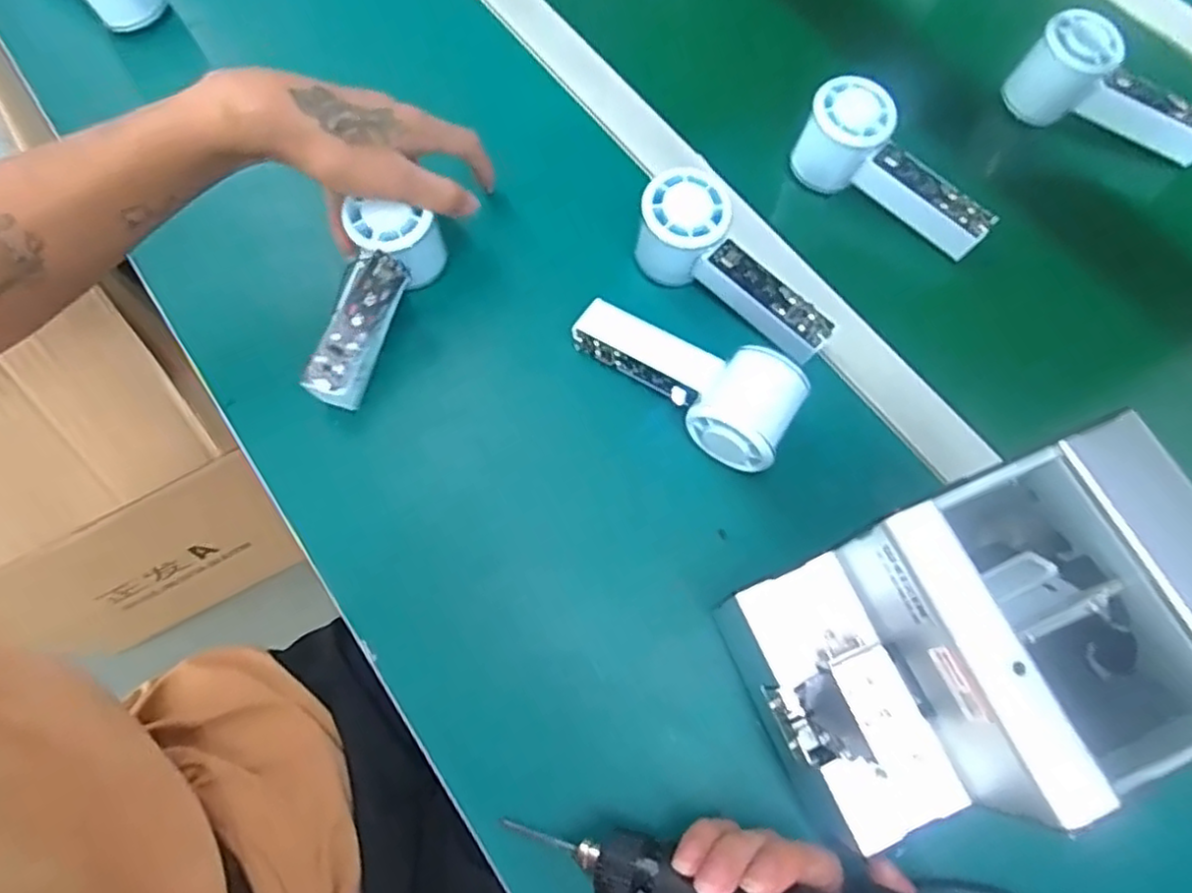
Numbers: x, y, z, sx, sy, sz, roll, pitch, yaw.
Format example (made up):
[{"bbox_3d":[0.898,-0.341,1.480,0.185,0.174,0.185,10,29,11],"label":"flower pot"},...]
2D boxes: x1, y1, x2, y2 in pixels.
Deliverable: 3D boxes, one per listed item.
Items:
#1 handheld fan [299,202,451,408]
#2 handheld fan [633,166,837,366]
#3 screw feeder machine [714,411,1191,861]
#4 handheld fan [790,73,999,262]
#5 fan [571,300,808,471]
[{"bbox_3d":[-0.148,-0.097,0.436,0.049,0.064,0.141,22,83,6],"label":"handheld fan"},{"bbox_3d":[0.087,-0.114,0.455,0.151,0.064,0.055,45,75,-2],"label":"handheld fan"},{"bbox_3d":[0.166,0.090,0.303,0.180,0.115,0.122,-23,73,-9],"label":"screw feeder machine"},{"bbox_3d":[0.218,-0.199,0.480,0.144,0.062,0.047,33,73,10],"label":"handheld fan"},{"bbox_3d":[0.053,-0.042,0.434,0.147,0.066,0.065,30,72,9],"label":"fan"}]

